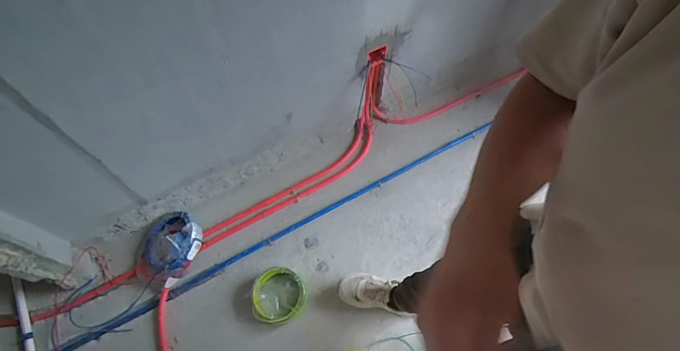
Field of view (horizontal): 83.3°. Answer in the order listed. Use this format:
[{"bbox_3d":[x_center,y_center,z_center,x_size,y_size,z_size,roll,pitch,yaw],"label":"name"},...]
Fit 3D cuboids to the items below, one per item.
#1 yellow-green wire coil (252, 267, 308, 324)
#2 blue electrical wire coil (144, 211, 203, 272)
[{"bbox_3d":[-0.213,0.412,1.335,0.185,0.084,0.183,0,63,0],"label":"yellow-green wire coil"},{"bbox_3d":[-0.624,0.248,1.426,0.220,0.061,0.217,-1,62,2],"label":"blue electrical wire coil"}]

